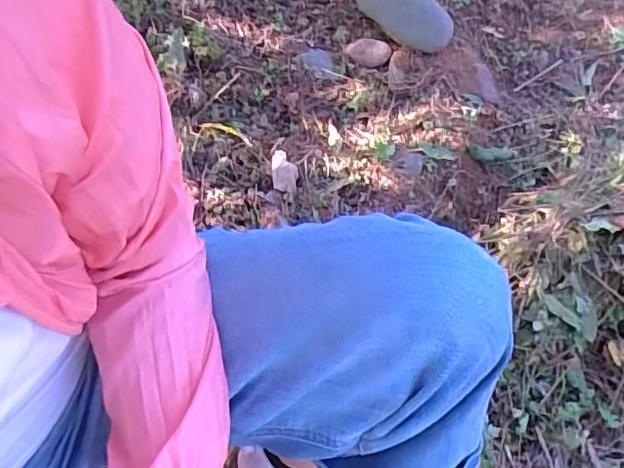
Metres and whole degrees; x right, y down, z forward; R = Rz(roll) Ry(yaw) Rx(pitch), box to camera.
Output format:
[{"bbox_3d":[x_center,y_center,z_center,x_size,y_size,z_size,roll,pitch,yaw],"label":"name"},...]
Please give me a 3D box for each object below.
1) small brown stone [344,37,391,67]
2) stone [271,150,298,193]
[{"bbox_3d":[0.105,-0.339,1.065,0.080,0.022,0.051,9,62,2],"label":"small brown stone"},{"bbox_3d":[-0.045,-0.103,0.939,0.041,0.012,0.073,-4,61,-1],"label":"stone"}]

